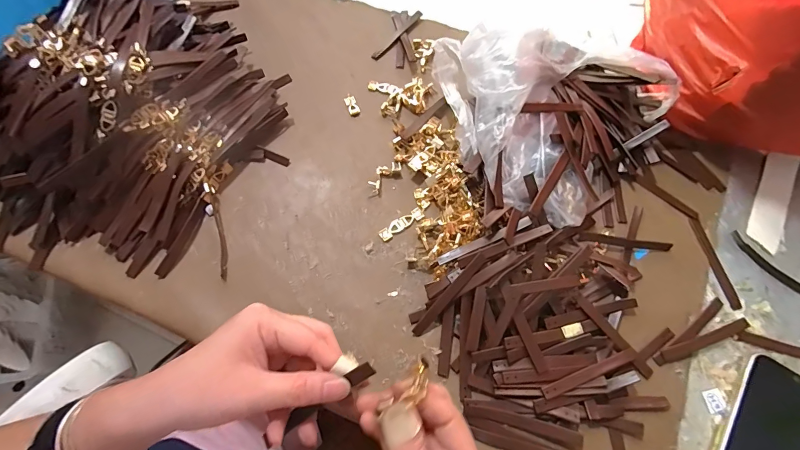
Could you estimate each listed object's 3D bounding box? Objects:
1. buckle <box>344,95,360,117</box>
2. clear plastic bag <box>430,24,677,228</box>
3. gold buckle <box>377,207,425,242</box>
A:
[{"bbox_3d":[-0.056,-0.140,0.452,0.013,0.004,0.028,-21,70,-9],"label":"buckle"},{"bbox_3d":[0.178,-0.111,0.386,0.245,0.114,0.201,-9,68,-4],"label":"clear plastic bag"},{"bbox_3d":[0.001,-0.001,0.395,0.051,0.004,0.013,-32,72,-13],"label":"gold buckle"}]

